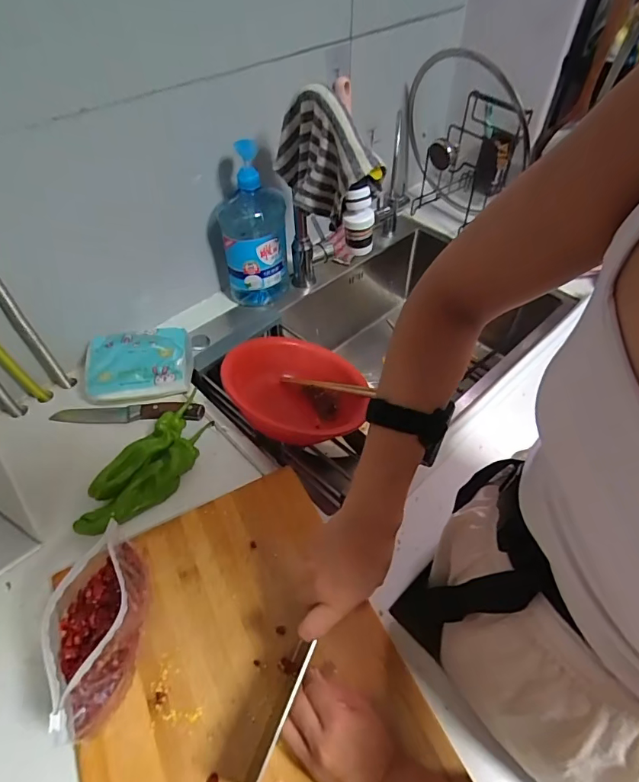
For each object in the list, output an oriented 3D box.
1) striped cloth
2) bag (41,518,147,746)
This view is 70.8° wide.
[{"bbox_3d":[-0.006,-0.320,0.612,0.051,0.147,0.183,-33,57,-23],"label":"striped cloth"},{"bbox_3d":[-0.209,0.233,0.439,0.073,0.093,0.164,-15,52,-11],"label":"bag"}]

